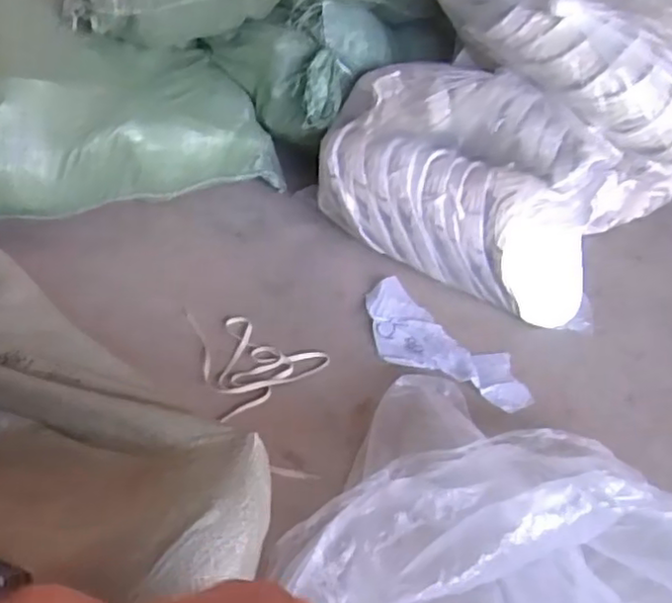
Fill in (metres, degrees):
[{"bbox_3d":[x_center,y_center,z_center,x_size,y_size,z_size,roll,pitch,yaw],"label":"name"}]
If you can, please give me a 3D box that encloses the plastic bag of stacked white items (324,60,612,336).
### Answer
[{"bbox_3d":[0.186,-0.179,1.052,0.465,0.289,0.197,21,44,21],"label":"plastic bag of stacked white items"}]

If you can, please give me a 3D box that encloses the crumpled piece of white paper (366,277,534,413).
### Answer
[{"bbox_3d":[0.146,0.064,0.977,0.125,0.010,0.300,-32,51,-33],"label":"crumpled piece of white paper"}]

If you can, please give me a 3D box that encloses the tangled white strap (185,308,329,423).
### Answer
[{"bbox_3d":[-0.131,0.067,0.978,0.163,0.016,0.212,-22,46,-26],"label":"tangled white strap"}]

